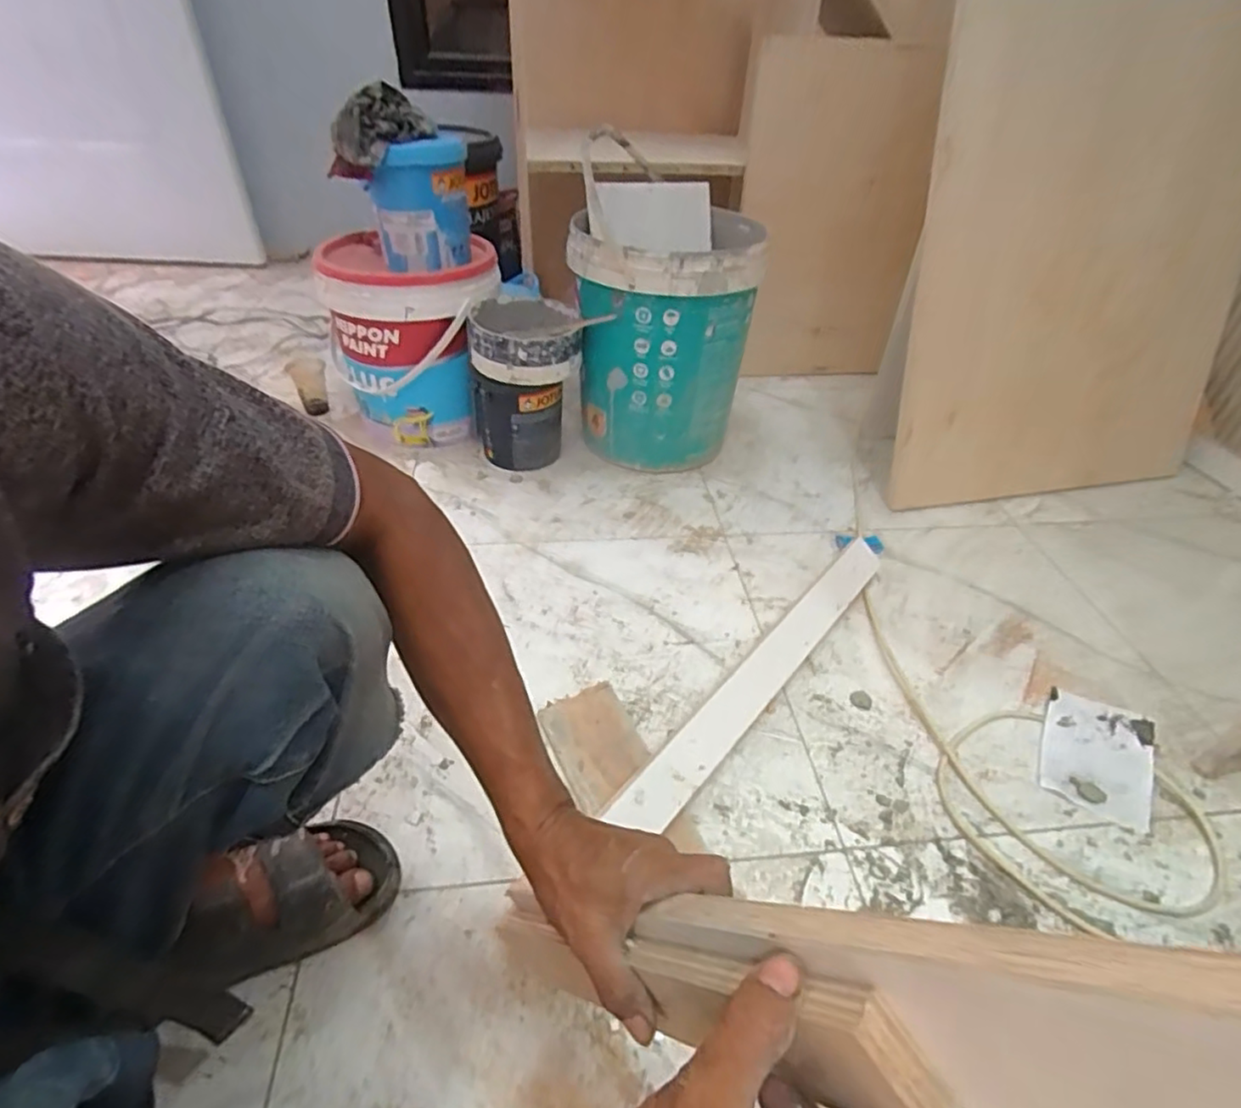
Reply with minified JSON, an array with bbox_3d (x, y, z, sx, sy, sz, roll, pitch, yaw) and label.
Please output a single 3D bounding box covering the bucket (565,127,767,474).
[{"bbox_3d":[0.067,-0.362,1.089,0.279,0.391,0.296,6,41,4],"label":"bucket"}]

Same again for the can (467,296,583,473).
[{"bbox_3d":[-0.158,-0.273,1.082,0.174,0.247,0.166,-3,41,-7],"label":"can"}]

